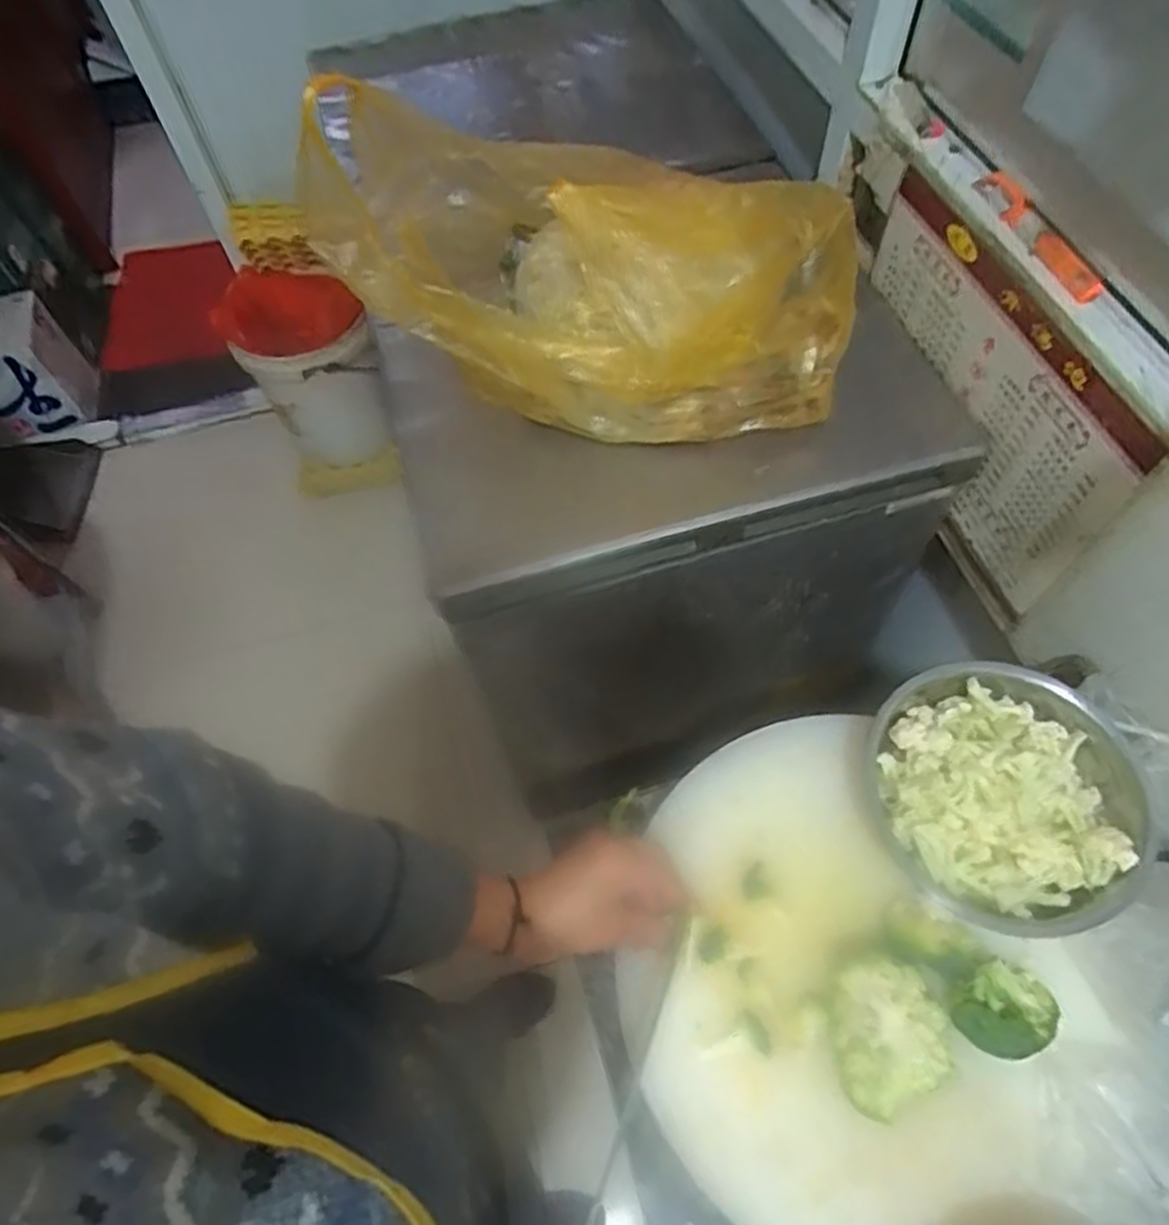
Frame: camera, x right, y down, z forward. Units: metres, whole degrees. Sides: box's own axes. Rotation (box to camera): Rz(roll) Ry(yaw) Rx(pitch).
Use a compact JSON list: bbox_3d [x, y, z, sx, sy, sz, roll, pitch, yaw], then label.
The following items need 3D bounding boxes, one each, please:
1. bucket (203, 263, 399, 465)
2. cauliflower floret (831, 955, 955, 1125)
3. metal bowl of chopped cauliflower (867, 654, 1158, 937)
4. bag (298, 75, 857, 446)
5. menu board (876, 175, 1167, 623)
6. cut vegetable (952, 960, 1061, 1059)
[{"bbox_3d":[-0.590,-0.516,1.705,0.264,0.388,0.262,-28,63,-12],"label":"bucket"},{"bbox_3d":[0.197,0.277,0.504,0.070,0.052,0.084,-7,61,-1],"label":"cauliflower floret"},{"bbox_3d":[0.308,0.125,0.546,0.190,0.082,0.183,-11,61,-3],"label":"metal bowl of chopped cauliflower"},{"bbox_3d":[0.015,-0.307,0.712,0.451,0.244,0.255,20,64,13],"label":"bag"},{"bbox_3d":[0.403,-0.233,0.814,0.014,0.245,0.406,-15,61,-5],"label":"menu board"},{"bbox_3d":[0.278,0.264,0.510,0.052,0.036,0.059,37,69,21],"label":"cut vegetable"}]

